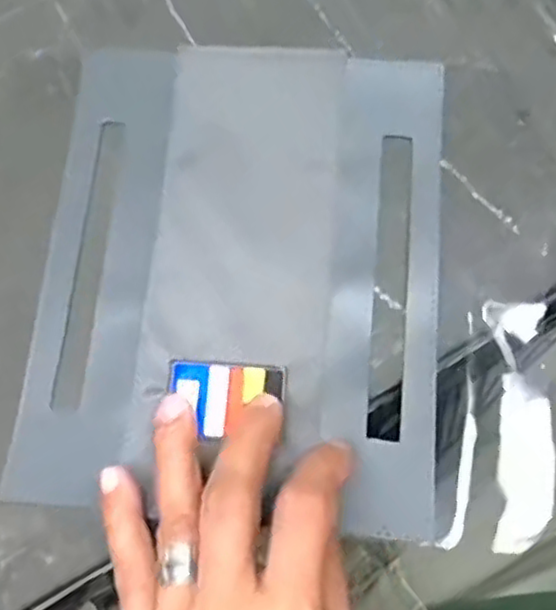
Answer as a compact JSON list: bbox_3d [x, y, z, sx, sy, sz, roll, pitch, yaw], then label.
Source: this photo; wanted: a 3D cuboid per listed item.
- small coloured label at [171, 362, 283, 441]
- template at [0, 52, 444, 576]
[{"bbox_3d":[-0.022,0.040,0.299,0.048,0.004,0.032,1,72,3],"label":"small coloured label"},{"bbox_3d":[-0.016,-0.019,0.320,0.176,0.005,0.217,4,71,4],"label":"template"}]

